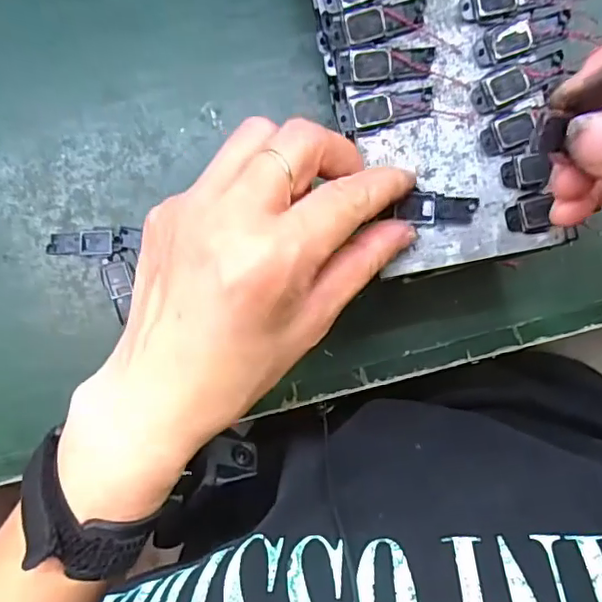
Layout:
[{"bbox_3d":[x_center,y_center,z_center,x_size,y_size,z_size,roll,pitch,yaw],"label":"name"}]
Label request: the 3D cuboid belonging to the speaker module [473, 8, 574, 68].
[{"bbox_3d":[0.092,-0.109,0.235,0.039,0.005,0.014,-18,93,3],"label":"speaker module"}]

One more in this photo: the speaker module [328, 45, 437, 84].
[{"bbox_3d":[0.033,-0.098,0.237,0.044,0.005,0.013,-5,94,2],"label":"speaker module"}]

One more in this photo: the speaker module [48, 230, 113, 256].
[{"bbox_3d":[-0.118,-0.031,0.304,0.033,0.004,0.014,0,94,1],"label":"speaker module"}]

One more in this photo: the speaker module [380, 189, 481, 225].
[{"bbox_3d":[0.057,-0.040,0.244,0.036,0.004,0.013,0,95,0],"label":"speaker module"}]

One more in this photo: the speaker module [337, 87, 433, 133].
[{"bbox_3d":[0.036,-0.080,0.240,0.040,0.005,0.013,-10,94,2],"label":"speaker module"}]

